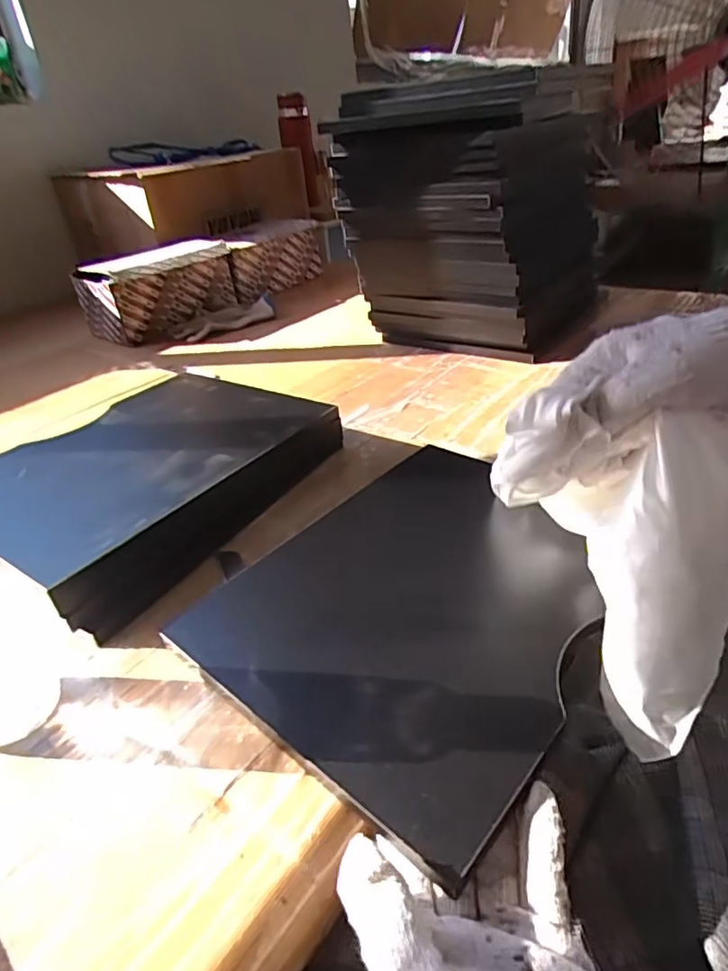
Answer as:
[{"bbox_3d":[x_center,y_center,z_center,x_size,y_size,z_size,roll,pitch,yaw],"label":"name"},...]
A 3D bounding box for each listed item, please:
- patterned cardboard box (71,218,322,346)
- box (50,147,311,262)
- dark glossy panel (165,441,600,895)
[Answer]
[{"bbox_3d":[-0.286,-0.400,1.093,0.151,0.119,0.480,15,39,31],"label":"patterned cardboard box"},{"bbox_3d":[-0.407,-0.668,1.320,0.364,0.143,0.475,12,37,28],"label":"box"},{"bbox_3d":[0.044,0.066,0.389,0.233,0.007,0.281,22,41,37],"label":"dark glossy panel"}]

